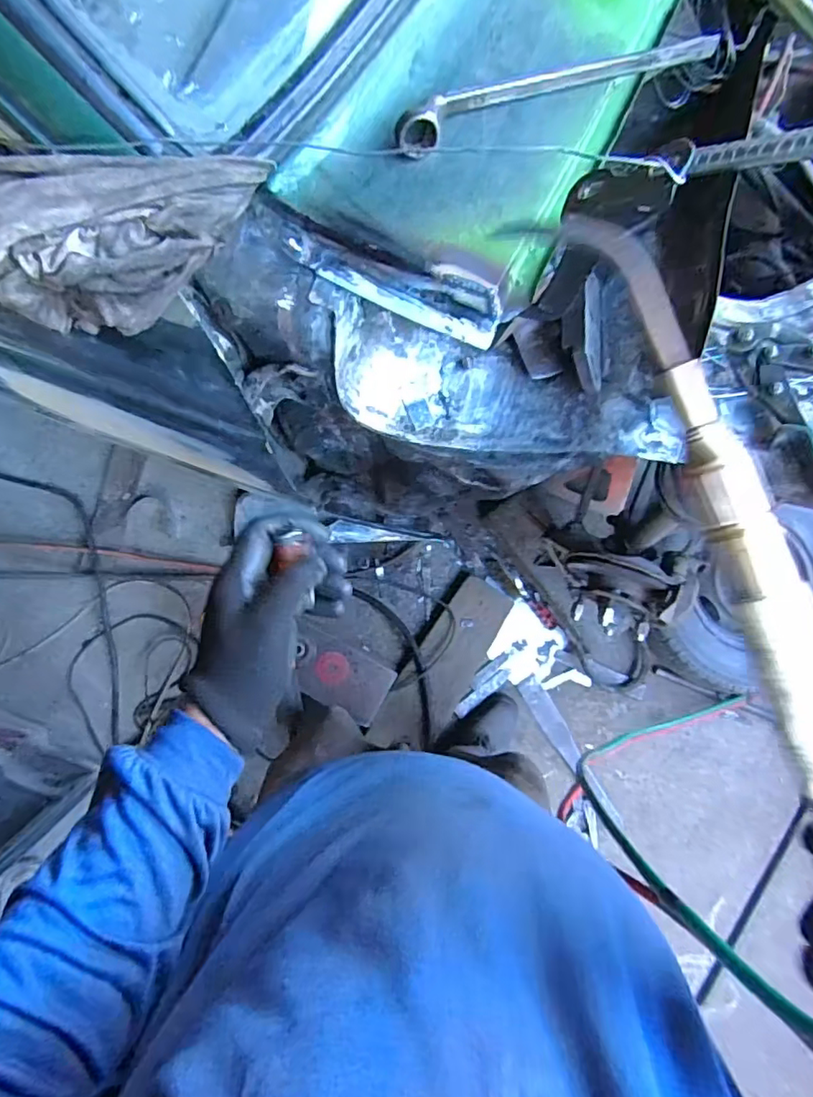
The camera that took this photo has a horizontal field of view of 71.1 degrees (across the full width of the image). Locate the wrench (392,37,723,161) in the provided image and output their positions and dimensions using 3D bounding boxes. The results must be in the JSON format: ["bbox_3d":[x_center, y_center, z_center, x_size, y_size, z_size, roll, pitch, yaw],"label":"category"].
[{"bbox_3d":[0.104,-0.324,0.396,0.240,0.019,0.030,-22,86,-8],"label":"wrench"}]

